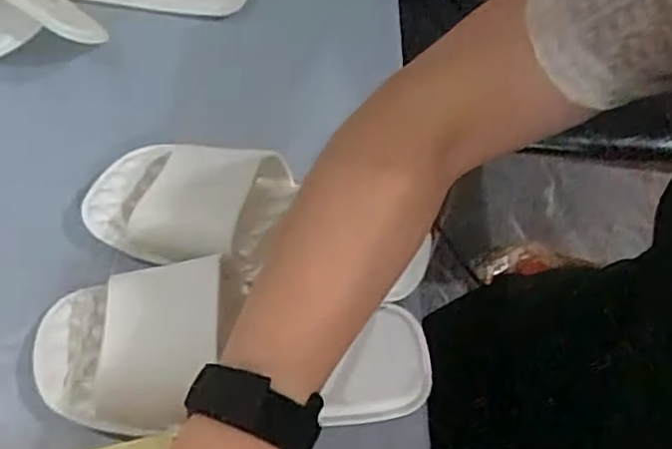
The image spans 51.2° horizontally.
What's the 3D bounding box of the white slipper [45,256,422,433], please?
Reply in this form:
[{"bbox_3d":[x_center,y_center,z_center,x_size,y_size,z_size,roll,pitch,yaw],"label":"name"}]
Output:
[{"bbox_3d":[-0.058,0.072,0.404,0.226,0.049,0.095,7,52,-1],"label":"white slipper"}]

